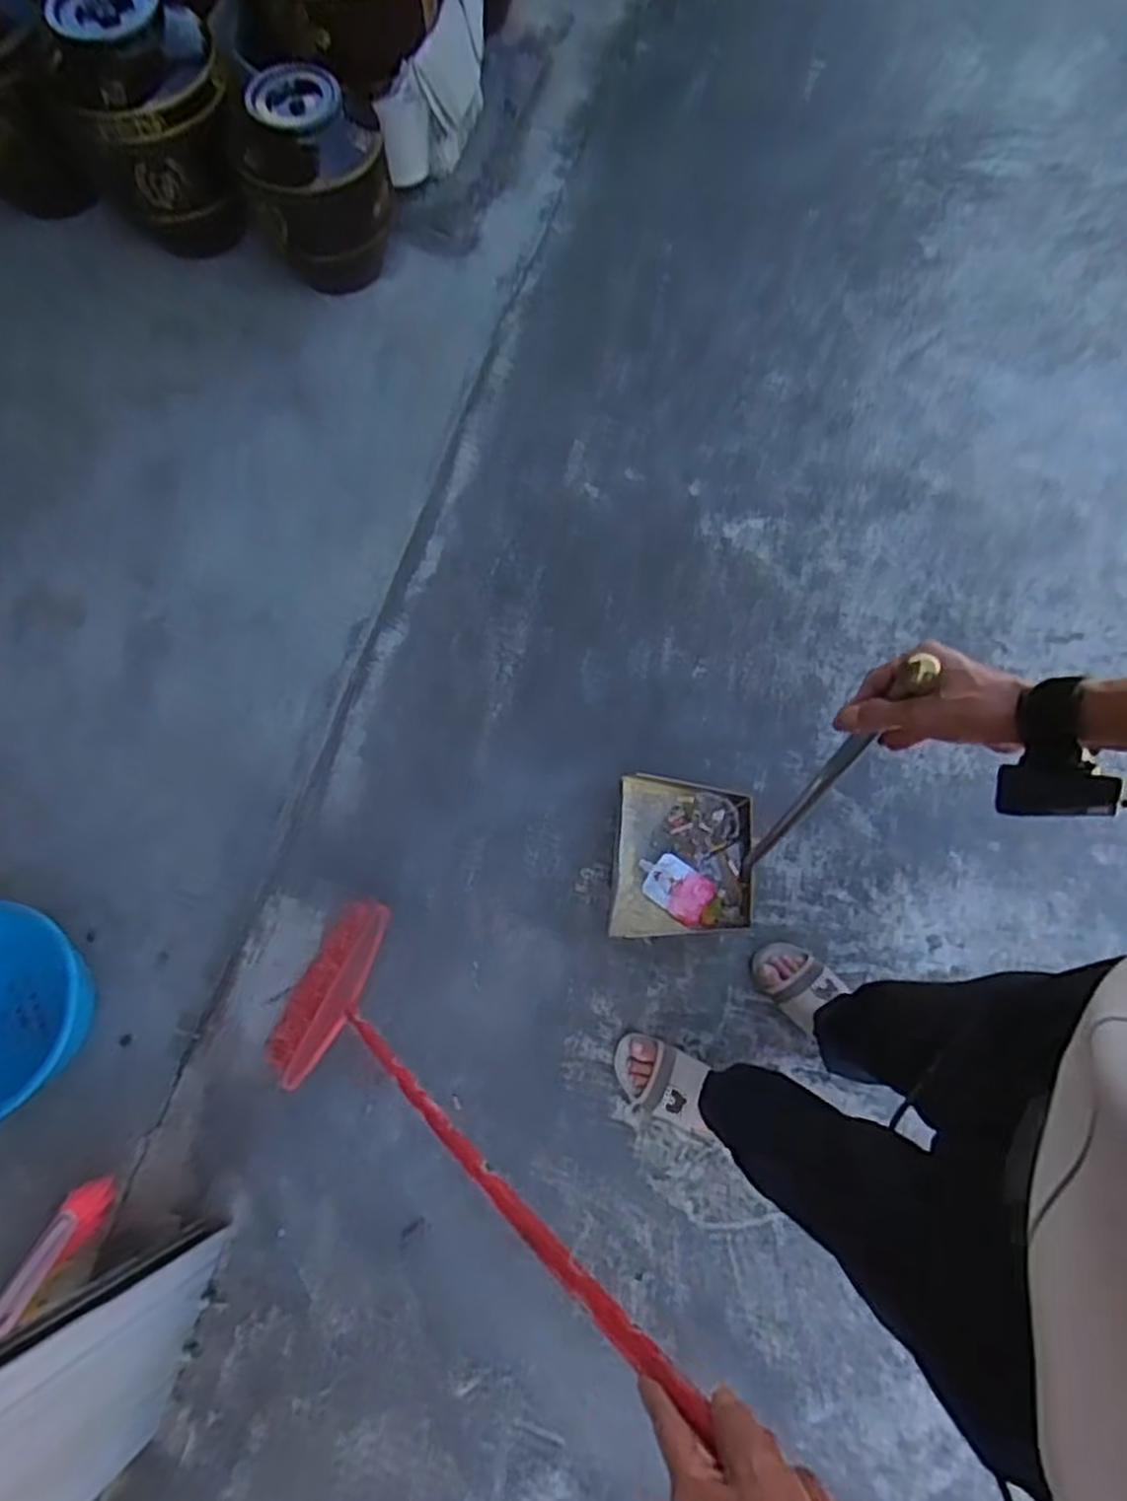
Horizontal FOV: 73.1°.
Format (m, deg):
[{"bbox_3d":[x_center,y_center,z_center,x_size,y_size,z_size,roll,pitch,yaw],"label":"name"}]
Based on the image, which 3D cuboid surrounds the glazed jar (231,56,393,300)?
[{"bbox_3d":[-0.468,-1.075,1.453,0.259,0.307,0.232,-14,77,-2],"label":"glazed jar"}]

